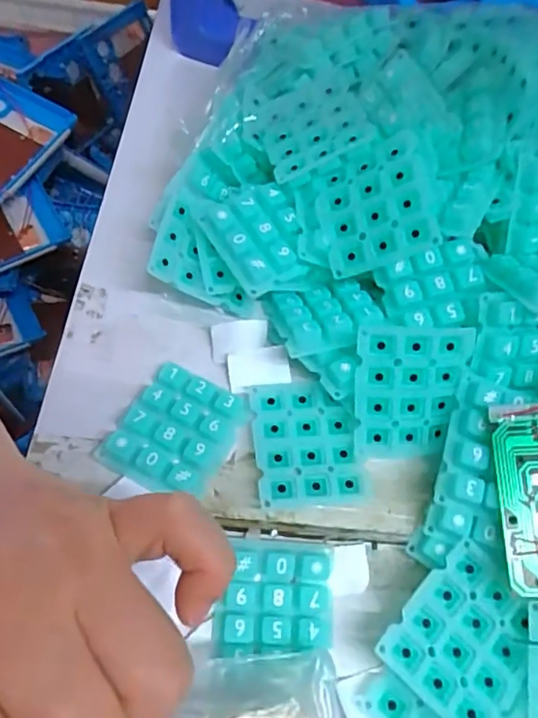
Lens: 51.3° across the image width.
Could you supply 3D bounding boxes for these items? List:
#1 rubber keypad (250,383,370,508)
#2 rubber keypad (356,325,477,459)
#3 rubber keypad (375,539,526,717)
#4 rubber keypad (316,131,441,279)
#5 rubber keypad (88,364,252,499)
[{"bbox_3d":[0.017,0.037,0.255,0.046,0.006,0.058,-7,62,-5],"label":"rubber keypad"},{"bbox_3d":[0.063,0.015,0.249,0.048,0.005,0.059,2,104,-2],"label":"rubber keypad"},{"bbox_3d":[0.078,0.108,0.219,0.048,0.008,0.056,38,67,17],"label":"rubber keypad"},{"bbox_3d":[0.048,-0.072,0.261,0.048,0.009,0.059,-18,75,22],"label":"rubber keypad"},{"bbox_3d":[-0.042,0.032,0.250,0.047,0.012,0.055,24,64,11],"label":"rubber keypad"}]

